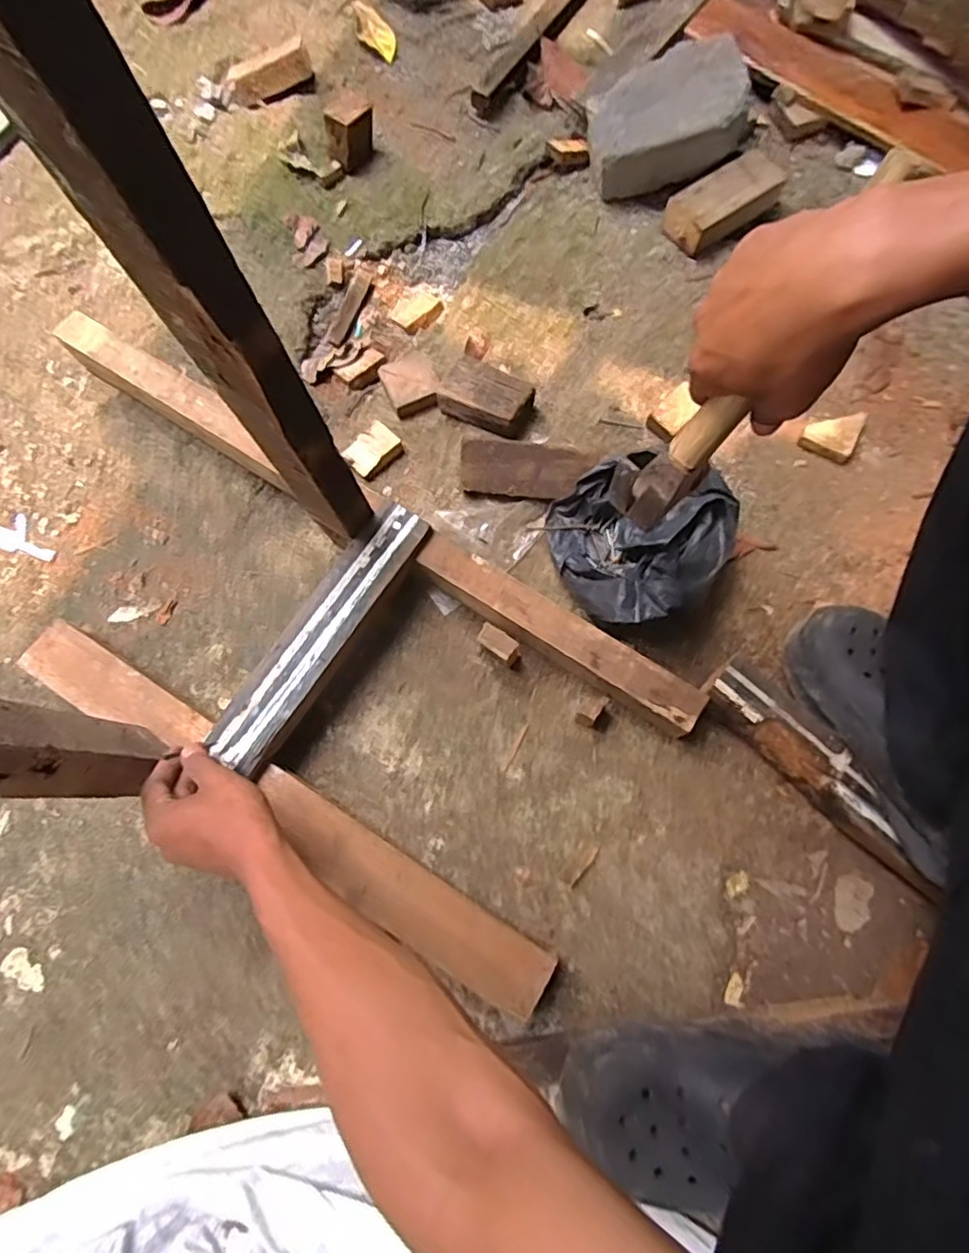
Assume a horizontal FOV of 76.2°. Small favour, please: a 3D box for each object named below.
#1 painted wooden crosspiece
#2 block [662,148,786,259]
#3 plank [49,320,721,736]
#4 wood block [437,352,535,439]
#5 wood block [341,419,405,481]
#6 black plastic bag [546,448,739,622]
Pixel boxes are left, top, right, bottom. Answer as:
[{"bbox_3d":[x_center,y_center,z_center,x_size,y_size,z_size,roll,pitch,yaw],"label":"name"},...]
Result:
[{"bbox_3d":[-0.151,0.005,0.582,0.057,0.020,0.278,32,79,9],"label":"painted wooden crosspiece"},{"bbox_3d":[0.301,-0.543,0.784,0.160,0.055,0.068,-34,77,-9],"label":"block"},{"bbox_3d":[-0.134,-0.120,0.650,0.788,0.060,0.044,32,77,9],"label":"plank"},{"bbox_3d":[0.003,-0.260,0.704,0.103,0.046,0.064,26,76,7],"label":"wood block"},{"bbox_3d":[-0.126,-0.199,0.697,0.046,0.018,0.059,43,79,11],"label":"wood block"},{"bbox_3d":[0.149,-0.087,0.628,0.175,0.093,0.183,33,77,9],"label":"black plastic bag"}]

